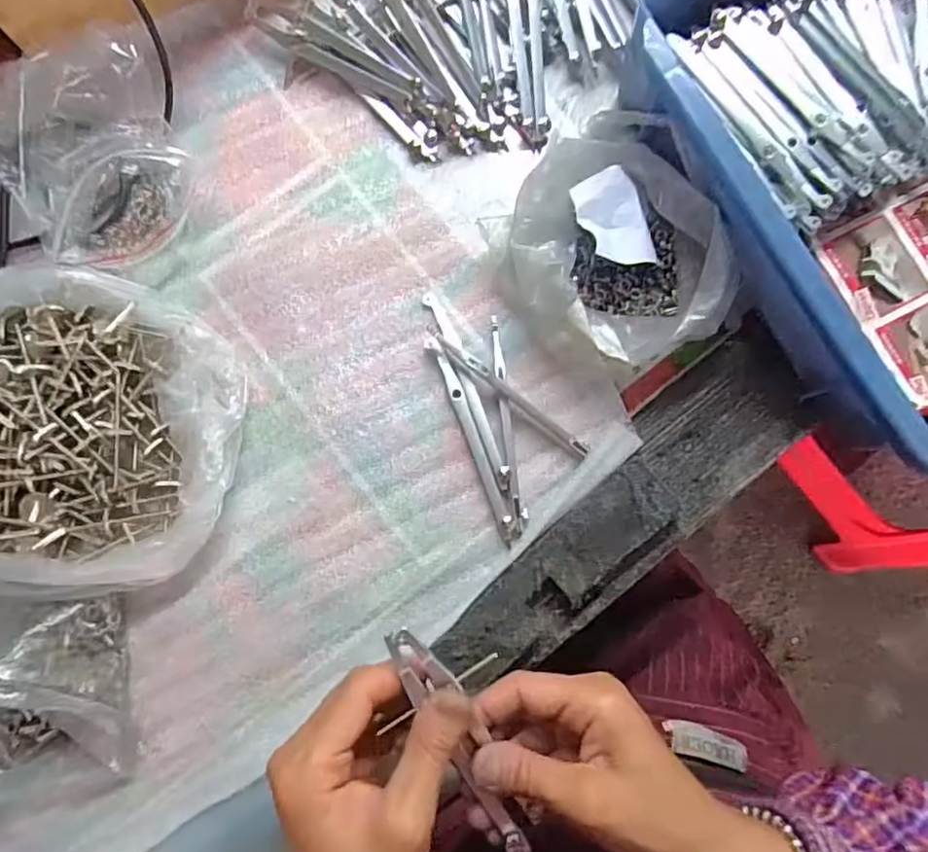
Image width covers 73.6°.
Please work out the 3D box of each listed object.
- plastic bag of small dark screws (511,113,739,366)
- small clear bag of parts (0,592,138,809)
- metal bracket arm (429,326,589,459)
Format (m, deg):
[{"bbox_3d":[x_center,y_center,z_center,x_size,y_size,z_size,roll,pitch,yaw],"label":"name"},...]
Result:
[{"bbox_3d":[0.077,-0.105,0.347,0.108,0.049,0.144,-20,84,-4],"label":"plastic bag of small dark screws"},{"bbox_3d":[-0.235,0.145,0.318,0.105,0.041,0.106,-9,83,-2],"label":"small clear bag of parts"},{"bbox_3d":[0.025,-0.019,0.356,0.113,0.014,0.007,39,84,4],"label":"metal bracket arm"}]

